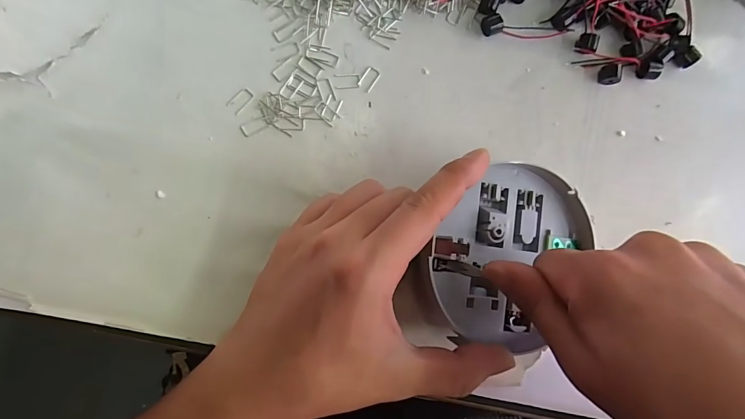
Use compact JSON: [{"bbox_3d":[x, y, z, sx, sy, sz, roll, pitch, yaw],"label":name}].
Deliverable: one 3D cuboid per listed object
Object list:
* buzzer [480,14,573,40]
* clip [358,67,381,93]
[{"bbox_3d":[0.099,-0.117,0.249,0.058,0.009,0.011,0,86,-5],"label":"buzzer"},{"bbox_3d":[-0.002,-0.081,0.243,0.009,0.004,0.015,33,85,-4],"label":"clip"}]

